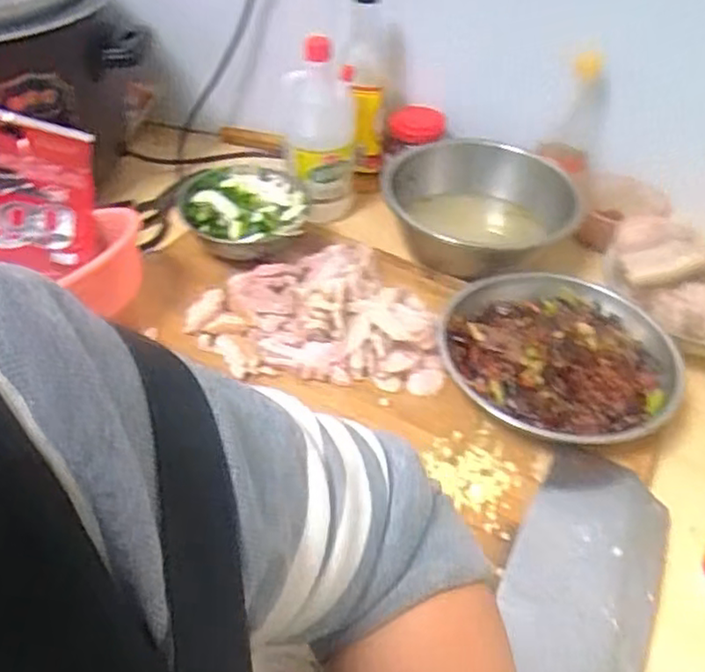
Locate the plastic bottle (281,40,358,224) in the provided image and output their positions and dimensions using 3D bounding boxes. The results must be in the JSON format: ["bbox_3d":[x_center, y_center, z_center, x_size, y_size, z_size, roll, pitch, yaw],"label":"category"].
[{"bbox_3d":[-0.042,-0.254,0.833,0.088,0.206,0.088,2,44,0],"label":"plastic bottle"}]

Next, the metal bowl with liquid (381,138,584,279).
[{"bbox_3d":[0.148,-0.142,0.824,0.217,0.092,0.194,7,44,4],"label":"metal bowl with liquid"}]

